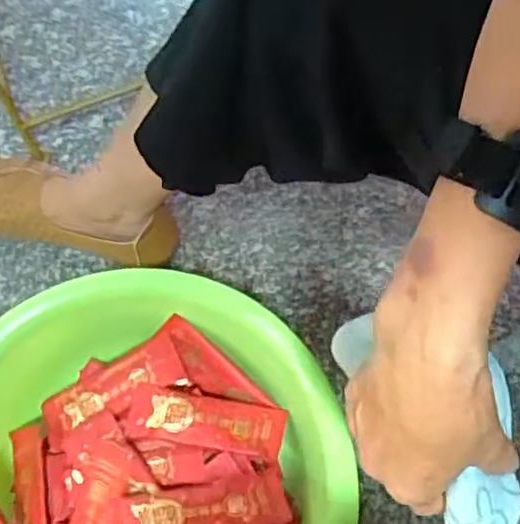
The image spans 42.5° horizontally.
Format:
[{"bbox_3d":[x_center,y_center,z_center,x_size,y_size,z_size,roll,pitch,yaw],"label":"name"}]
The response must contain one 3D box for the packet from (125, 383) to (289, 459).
[{"bbox_3d":[-0.046,0.136,0.577,0.132,0.013,0.047,7,70,3],"label":"packet"}]

